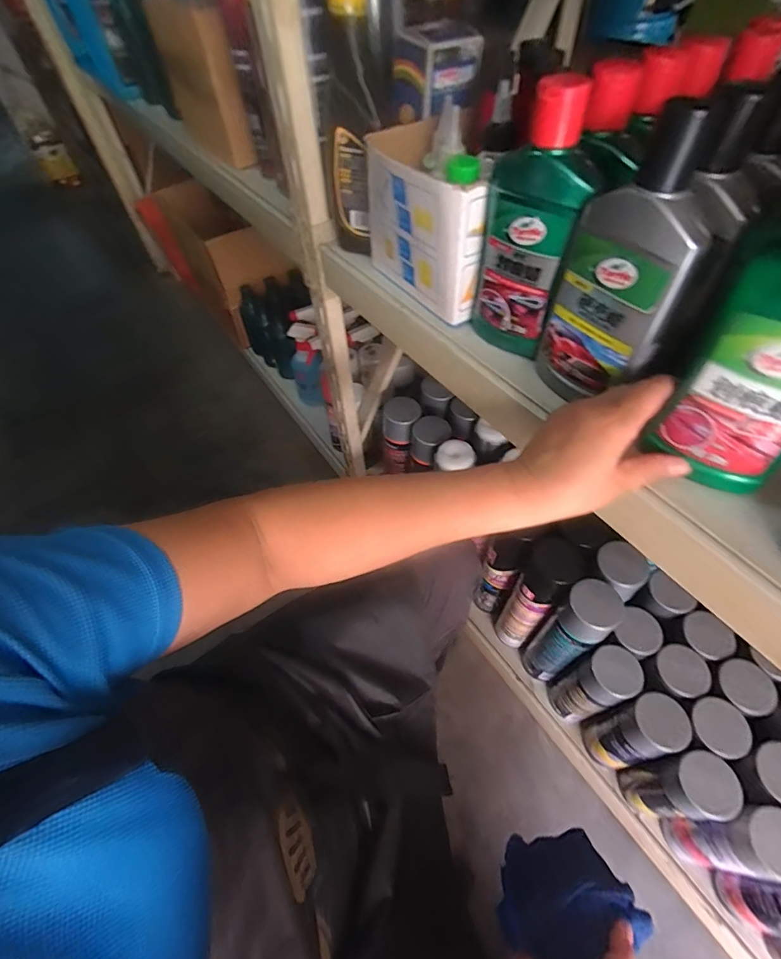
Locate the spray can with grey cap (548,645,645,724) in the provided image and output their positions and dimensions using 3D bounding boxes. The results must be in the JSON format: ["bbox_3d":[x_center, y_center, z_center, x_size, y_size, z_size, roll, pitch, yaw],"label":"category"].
[{"bbox_3d":[0.281,0.291,0.615,0.060,0.190,0.060,-2,54,3],"label":"spray can with grey cap"}]

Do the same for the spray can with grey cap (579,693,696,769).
[{"bbox_3d":[0.322,0.342,0.589,0.069,0.188,0.067,-18,55,-9],"label":"spray can with grey cap"}]

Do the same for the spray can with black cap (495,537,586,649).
[{"bbox_3d":[0.216,0.177,0.658,0.075,0.265,0.056,-38,61,-21],"label":"spray can with black cap"}]

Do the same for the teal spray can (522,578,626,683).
[{"bbox_3d":[0.248,0.225,0.623,0.057,0.264,0.058,-2,54,3],"label":"teal spray can"}]

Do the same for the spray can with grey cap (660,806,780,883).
[{"bbox_3d":[0.391,0.417,0.509,0.063,0.179,0.061,-2,54,3],"label":"spray can with grey cap"}]

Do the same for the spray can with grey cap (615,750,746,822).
[{"bbox_3d":[0.352,0.387,0.553,0.057,0.189,0.060,-2,54,3],"label":"spray can with grey cap"}]

